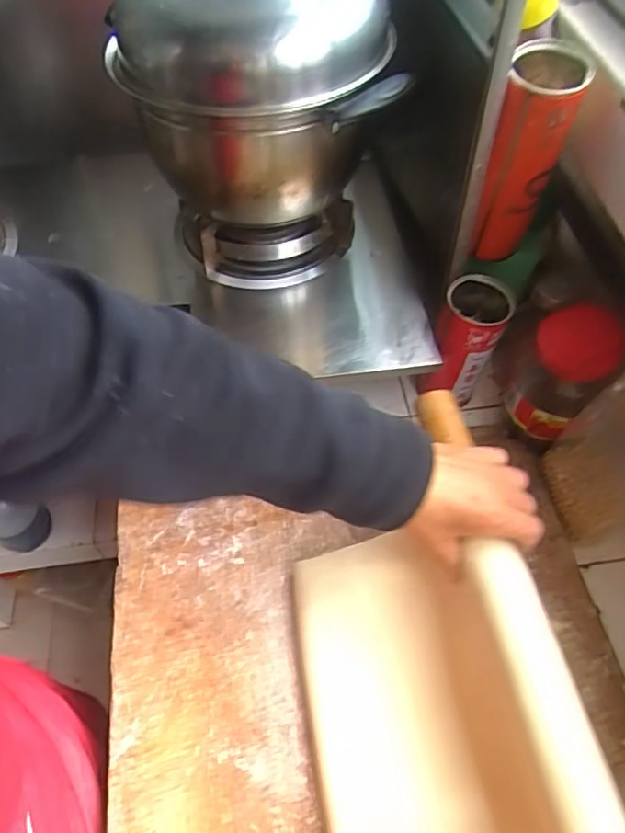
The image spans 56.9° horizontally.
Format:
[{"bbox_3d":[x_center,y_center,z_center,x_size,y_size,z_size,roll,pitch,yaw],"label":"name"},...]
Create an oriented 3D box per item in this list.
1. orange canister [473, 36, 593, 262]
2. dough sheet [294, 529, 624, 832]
[{"bbox_3d":[0.189,-0.230,0.525,0.058,0.181,0.062,14,58,9],"label":"orange canister"},{"bbox_3d":[0.110,0.265,0.396,0.210,0.047,0.386,-31,55,28],"label":"dough sheet"}]

